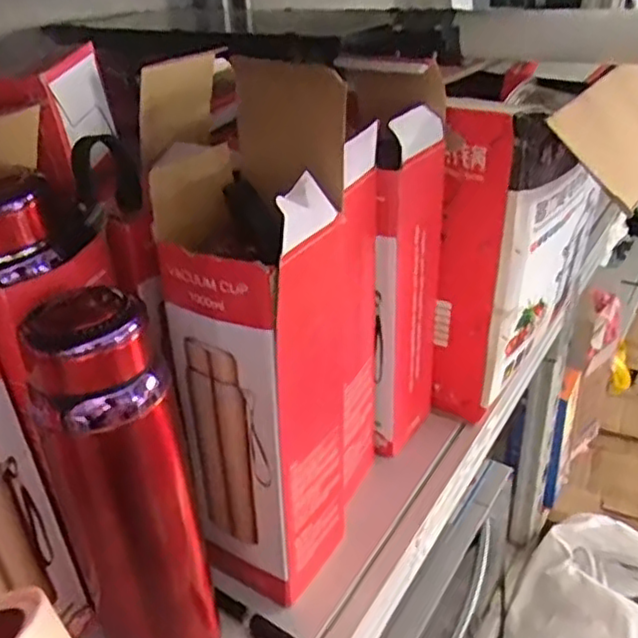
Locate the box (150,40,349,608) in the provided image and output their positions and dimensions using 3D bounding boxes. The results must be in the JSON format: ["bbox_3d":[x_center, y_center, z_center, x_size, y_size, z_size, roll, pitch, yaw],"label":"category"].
[{"bbox_3d":[-0.043,0.028,0.491,0.105,0.373,0.100,15,35,29],"label":"box"}]

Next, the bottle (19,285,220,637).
[{"bbox_3d":[-0.120,0.119,0.431,0.069,0.287,0.067,2,31,8],"label":"bottle"}]

